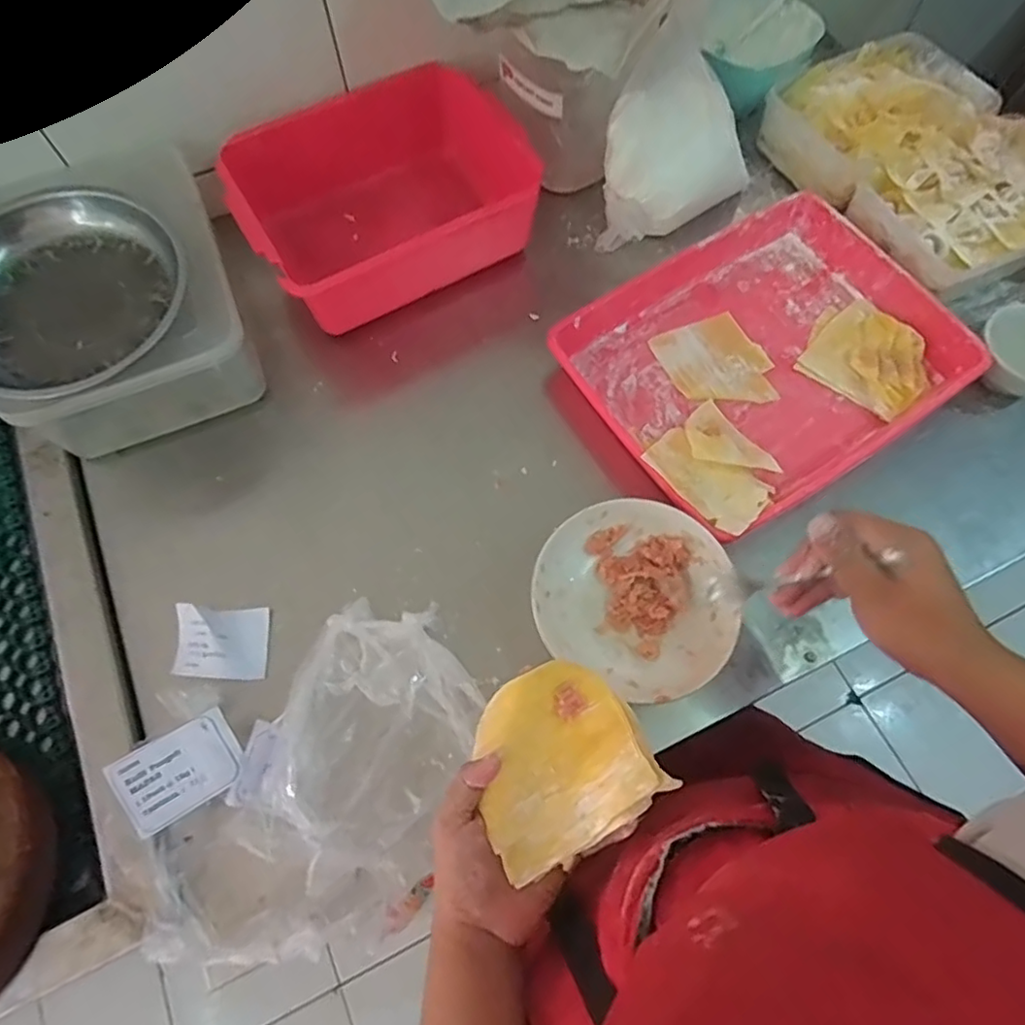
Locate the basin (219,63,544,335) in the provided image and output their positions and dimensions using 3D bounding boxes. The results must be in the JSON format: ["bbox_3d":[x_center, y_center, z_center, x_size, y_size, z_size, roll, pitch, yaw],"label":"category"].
[{"bbox_3d":[-0.134,-0.346,0.668,0.302,0.098,0.220,-28,72,-10],"label":"basin"}]

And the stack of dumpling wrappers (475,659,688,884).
[{"bbox_3d":[0.031,0.168,0.414,0.117,0.035,0.117,-29,72,-11],"label":"stack of dumpling wrappers"}]

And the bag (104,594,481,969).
[{"bbox_3d":[-0.157,0.209,0.469,0.279,0.074,0.221,-25,71,-9],"label":"bag"}]

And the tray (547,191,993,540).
[{"bbox_3d":[0.252,-0.156,0.621,0.355,0.050,0.271,-32,73,-11],"label":"tray"}]

